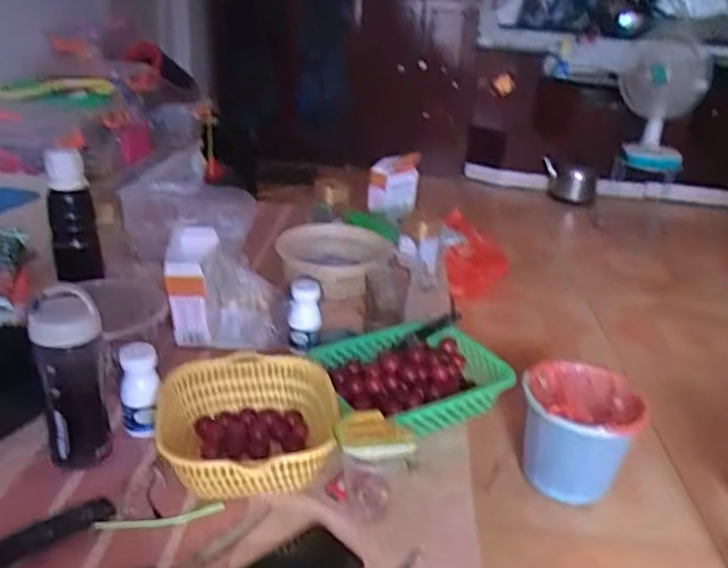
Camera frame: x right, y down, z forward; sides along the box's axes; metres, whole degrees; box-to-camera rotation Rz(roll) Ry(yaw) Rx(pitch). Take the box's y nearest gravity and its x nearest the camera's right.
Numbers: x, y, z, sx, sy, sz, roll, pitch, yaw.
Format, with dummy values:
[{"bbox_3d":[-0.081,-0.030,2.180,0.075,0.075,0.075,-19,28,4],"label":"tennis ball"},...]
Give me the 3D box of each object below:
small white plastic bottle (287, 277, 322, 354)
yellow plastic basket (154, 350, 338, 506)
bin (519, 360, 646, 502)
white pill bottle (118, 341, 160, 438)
[{"bbox_3d":[-0.091,0.046,0.975,0.047,0.113,0.046,3,12,-7],"label":"small white plastic bottle"},{"bbox_3d":[-0.137,0.174,0.744,0.201,0.084,0.202,-2,26,-11],"label":"yellow plastic basket"},{"bbox_3d":[0.446,0.302,1.345,0.222,0.218,0.233,3,26,-1],"label":"bin"},{"bbox_3d":[-0.269,0.127,0.764,0.040,0.115,0.034,1,26,-5],"label":"white pill bottle"}]

